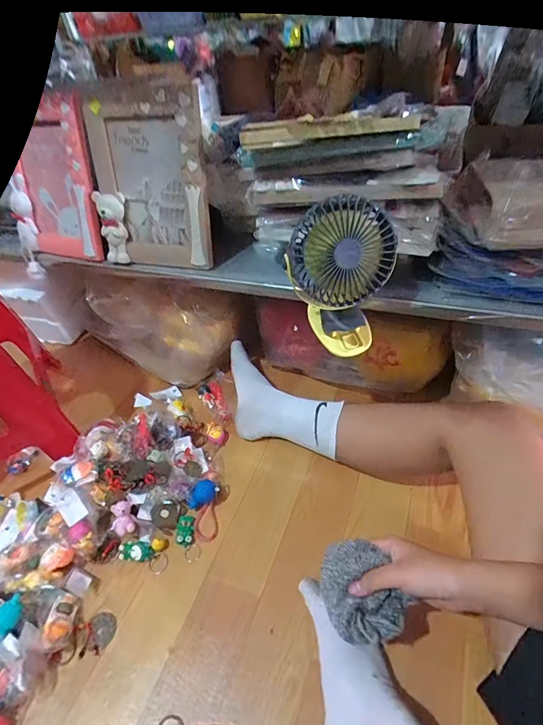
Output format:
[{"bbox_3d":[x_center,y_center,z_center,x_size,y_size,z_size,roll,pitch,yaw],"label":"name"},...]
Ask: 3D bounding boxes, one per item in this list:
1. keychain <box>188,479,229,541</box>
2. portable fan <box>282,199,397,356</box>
[{"bbox_3d":[-0.102,0.223,0.597,0.049,0.033,0.090,3,45,11],"label":"keychain"},{"bbox_3d":[0.084,-0.102,0.456,0.105,0.173,0.073,13,47,20],"label":"portable fan"}]

